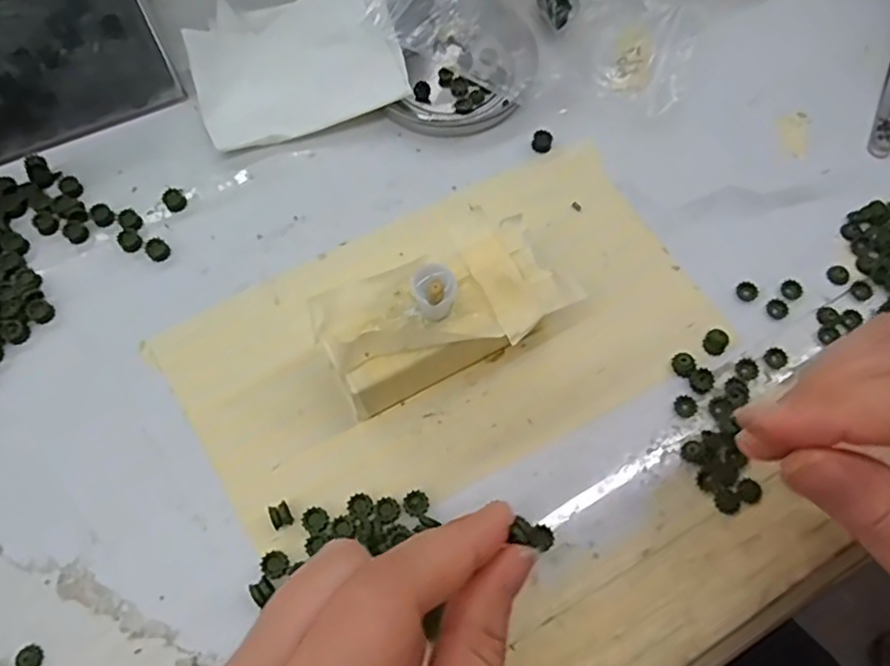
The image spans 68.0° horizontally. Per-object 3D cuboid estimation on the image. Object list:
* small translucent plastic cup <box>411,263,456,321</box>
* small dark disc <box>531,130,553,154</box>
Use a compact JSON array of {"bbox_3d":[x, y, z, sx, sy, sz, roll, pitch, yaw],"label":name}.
[{"bbox_3d":[-0.004,-0.013,0.217,0.014,0.017,0.013,0,67,1],"label":"small translucent plastic cup"},{"bbox_3d":[0.043,-0.084,0.288,0.009,0.004,0.010,16,69,6],"label":"small dark disc"}]

